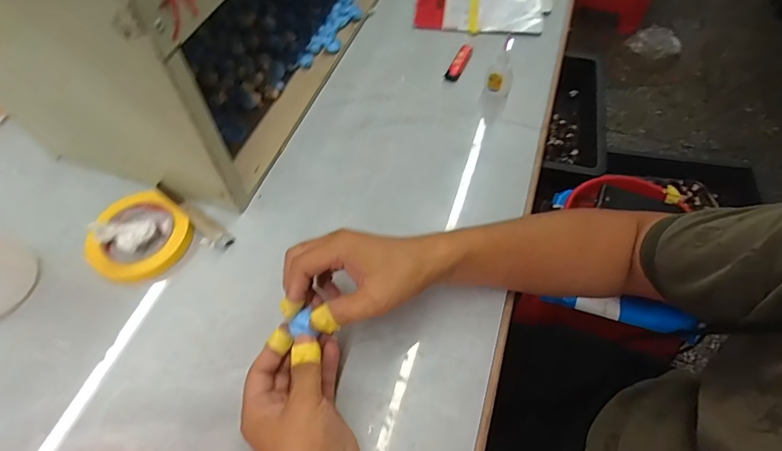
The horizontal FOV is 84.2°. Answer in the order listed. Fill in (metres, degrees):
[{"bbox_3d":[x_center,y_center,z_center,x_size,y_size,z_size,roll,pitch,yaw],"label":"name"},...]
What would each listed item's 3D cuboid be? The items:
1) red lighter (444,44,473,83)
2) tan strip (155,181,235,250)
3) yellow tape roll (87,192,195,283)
[{"bbox_3d":[0.101,-0.239,0.643,0.020,0.016,0.073,21,60,13],"label":"red lighter"},{"bbox_3d":[-0.226,-0.013,0.498,0.113,0.020,0.018,35,66,18],"label":"tan strip"},{"bbox_3d":[-0.280,0.012,0.483,0.104,0.016,0.103,0,58,0],"label":"yellow tape roll"}]

